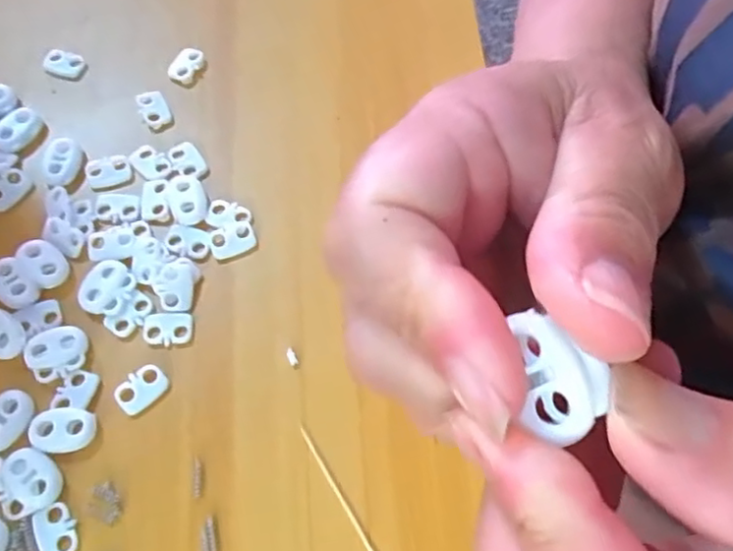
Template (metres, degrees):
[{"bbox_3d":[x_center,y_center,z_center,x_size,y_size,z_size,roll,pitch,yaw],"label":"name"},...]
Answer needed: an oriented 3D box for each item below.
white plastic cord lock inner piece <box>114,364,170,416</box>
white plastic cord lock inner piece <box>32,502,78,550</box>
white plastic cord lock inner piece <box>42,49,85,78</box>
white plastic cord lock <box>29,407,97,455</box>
[{"bbox_3d":[-0.082,0.041,0.236,0.019,0.004,0.013,-39,73,-17],"label":"white plastic cord lock inner piece"},{"bbox_3d":[-0.104,0.086,0.215,0.013,0.004,0.018,-25,69,-12],"label":"white plastic cord lock inner piece"},{"bbox_3d":[-0.140,-0.098,0.298,0.018,0.005,0.011,20,67,7],"label":"white plastic cord lock inner piece"},{"bbox_3d":[-0.108,0.054,0.227,0.021,0.004,0.015,-1,66,-2],"label":"white plastic cord lock"}]

